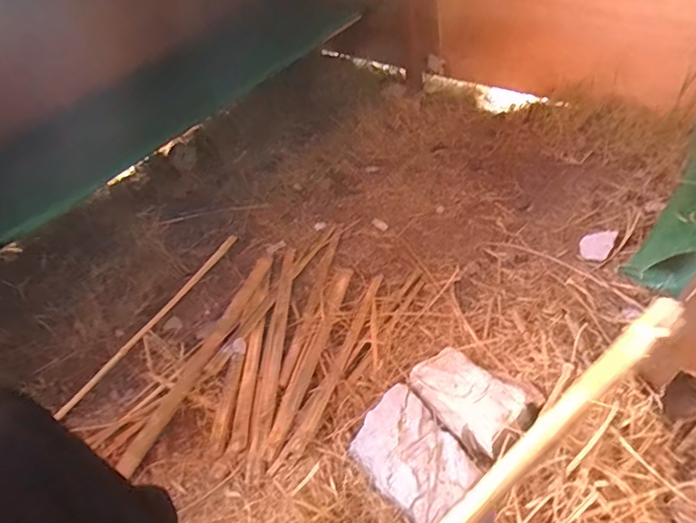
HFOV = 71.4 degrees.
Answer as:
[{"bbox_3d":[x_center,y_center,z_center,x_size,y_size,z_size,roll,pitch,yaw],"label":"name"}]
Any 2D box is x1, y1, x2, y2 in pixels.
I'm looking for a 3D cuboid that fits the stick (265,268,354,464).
[{"bbox_3d":[-0.066,0.167,0.961,0.039,0.021,0.465,7,46,15],"label":"stick"}]

